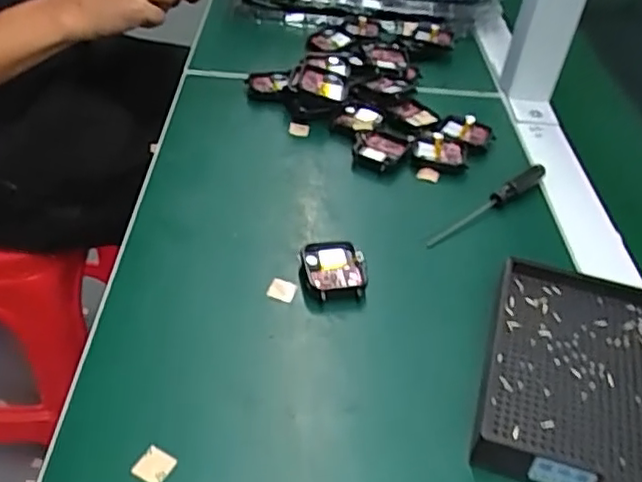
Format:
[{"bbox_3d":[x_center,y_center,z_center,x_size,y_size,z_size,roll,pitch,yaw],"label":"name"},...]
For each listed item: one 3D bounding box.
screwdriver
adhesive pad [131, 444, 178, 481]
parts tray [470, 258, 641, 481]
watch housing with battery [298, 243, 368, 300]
[{"bbox_3d":[0.125,-0.028,0.465,0.136,0.012,0.011,-31,52,-34],"label":"screwdriver"},{"bbox_3d":[-0.078,0.105,0.300,0.016,0.004,0.017,21,44,19],"label":"adhesive pad"},{"bbox_3d":[0.137,0.069,0.347,0.090,0.021,0.143,15,42,12],"label":"parts tray"},{"bbox_3d":[0.008,0.019,0.401,0.037,0.016,0.040,-3,41,-8],"label":"watch housing with battery"}]

